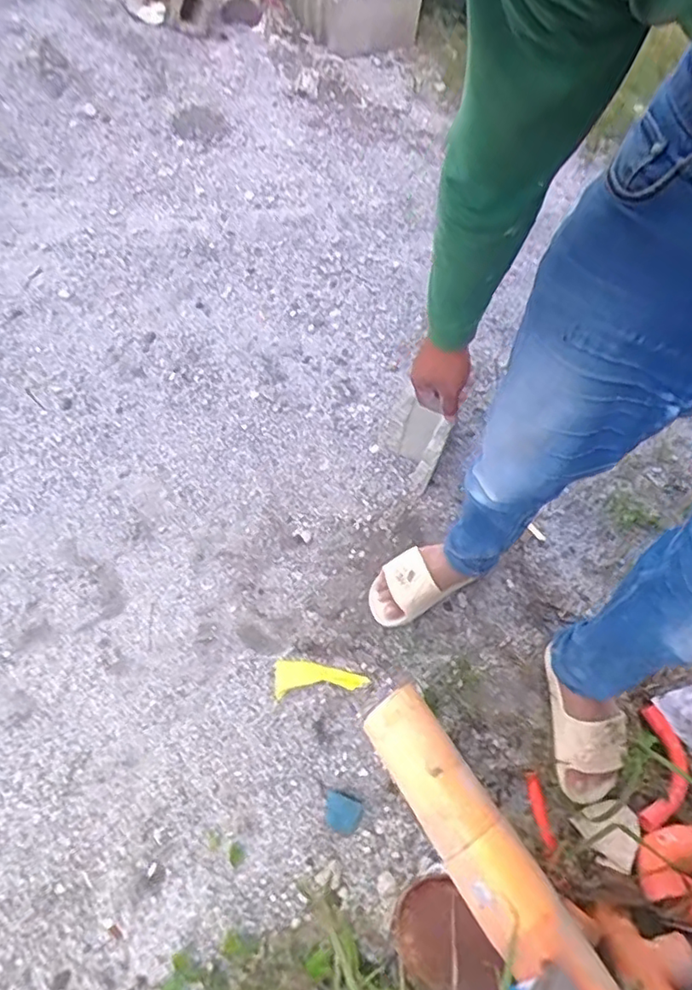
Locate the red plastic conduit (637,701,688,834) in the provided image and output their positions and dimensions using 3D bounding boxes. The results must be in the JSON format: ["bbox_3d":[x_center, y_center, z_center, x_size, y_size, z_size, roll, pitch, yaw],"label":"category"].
[{"bbox_3d":[0.543,0.463,1.004,0.078,0.023,0.205,19,57,8],"label":"red plastic conduit"}]

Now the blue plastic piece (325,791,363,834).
[{"bbox_3d":[-0.007,0.512,0.953,0.059,0.004,0.052,19,60,8],"label":"blue plastic piece"}]

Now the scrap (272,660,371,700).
[{"bbox_3d":[-0.046,0.324,1.077,0.164,0.010,0.064,-6,60,-7],"label":"scrap"}]

